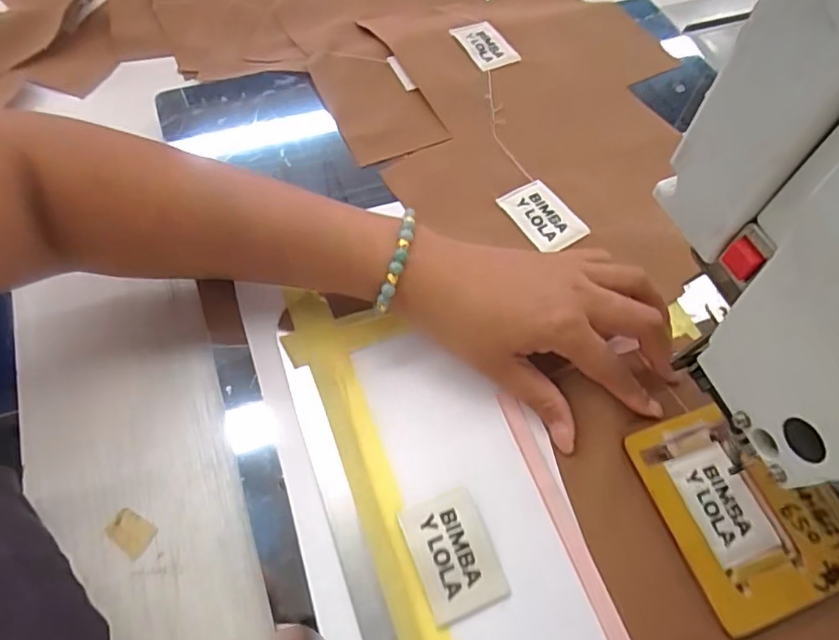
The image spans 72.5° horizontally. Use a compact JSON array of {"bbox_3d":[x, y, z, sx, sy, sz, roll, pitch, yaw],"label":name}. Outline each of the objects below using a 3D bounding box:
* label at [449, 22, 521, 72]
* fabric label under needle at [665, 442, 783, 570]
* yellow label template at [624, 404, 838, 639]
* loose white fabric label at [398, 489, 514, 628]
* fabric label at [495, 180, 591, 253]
[{"bbox_3d":[0.056,-0.235,0.490,0.040,0.005,0.057,-23,68,-17],"label":"label"},{"bbox_3d":[0.163,0.099,0.309,0.037,0.004,0.057,-18,64,-13],"label":"fabric label under needle"},{"bbox_3d":[0.173,0.097,0.304,0.090,0.004,0.105,-16,63,-12],"label":"yellow label template"},{"bbox_3d":[0.017,0.118,0.289,0.041,0.004,0.056,-18,66,-13],"label":"loose white fabric label"},{"bbox_3d":[0.086,-0.072,0.400,0.037,0.006,0.057,-29,66,-18],"label":"fabric label"}]

